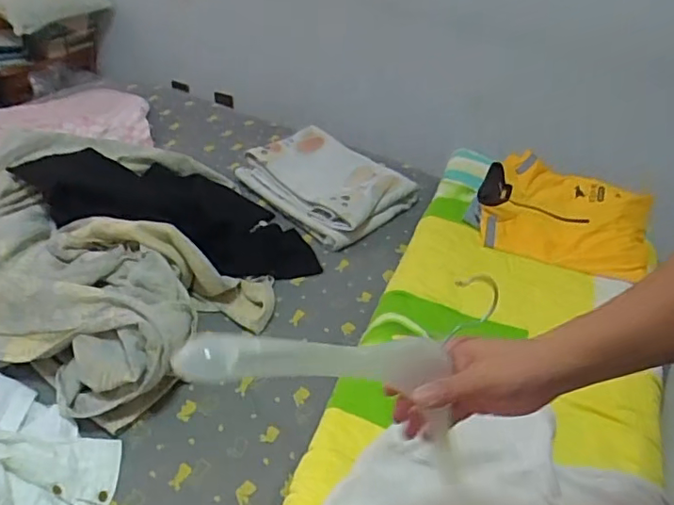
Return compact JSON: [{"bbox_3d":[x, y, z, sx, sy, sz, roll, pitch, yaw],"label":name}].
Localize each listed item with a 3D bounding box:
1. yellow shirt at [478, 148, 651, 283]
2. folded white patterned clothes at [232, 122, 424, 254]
[{"bbox_3d":[0.496,-0.093,1.209,0.357,0.049,0.318,18,50,16],"label":"yellow shirt"},{"bbox_3d":[-0.026,-0.174,1.367,0.301,0.084,0.382,-27,49,-36],"label":"folded white patterned clothes"}]

